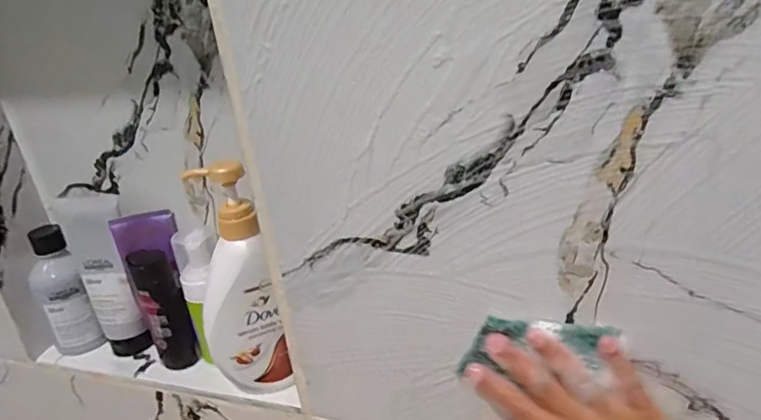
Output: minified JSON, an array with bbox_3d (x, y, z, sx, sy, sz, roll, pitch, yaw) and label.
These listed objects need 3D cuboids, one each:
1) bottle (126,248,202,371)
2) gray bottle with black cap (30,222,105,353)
[{"bbox_3d":[-0.217,0.101,0.532,0.039,0.127,0.033,-22,29,-29],"label":"bottle"},{"bbox_3d":[-0.348,0.093,0.574,0.049,0.142,0.059,-24,30,-33],"label":"gray bottle with black cap"}]

